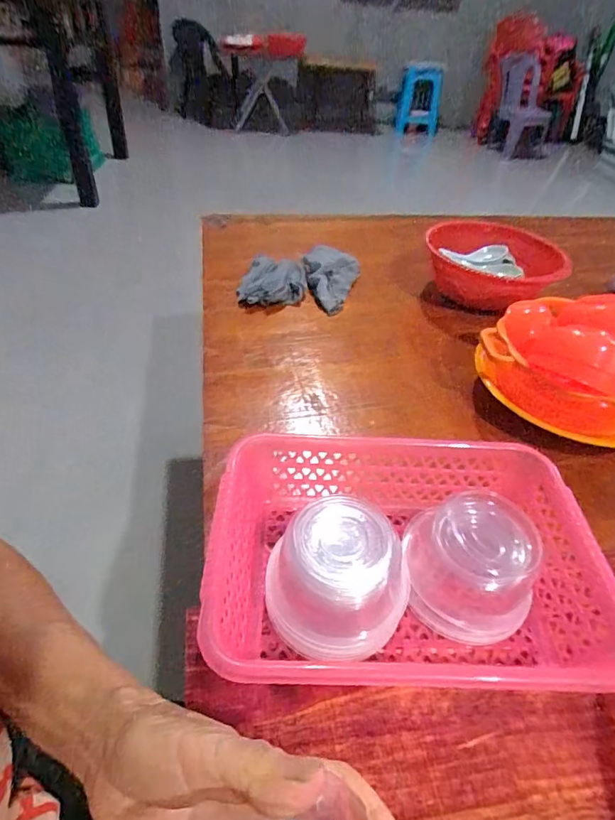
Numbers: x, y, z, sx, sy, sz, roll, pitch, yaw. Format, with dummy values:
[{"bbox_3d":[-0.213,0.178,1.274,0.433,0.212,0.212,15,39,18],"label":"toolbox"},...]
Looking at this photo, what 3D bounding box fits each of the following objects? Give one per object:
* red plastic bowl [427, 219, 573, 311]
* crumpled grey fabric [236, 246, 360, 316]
[{"bbox_3d":[0.338,-0.254,0.857,0.216,0.092,0.218,3,41,-2],"label":"red plastic bowl"},{"bbox_3d":[-0.011,-0.236,0.834,0.200,0.038,0.197,7,41,2],"label":"crumpled grey fabric"}]

